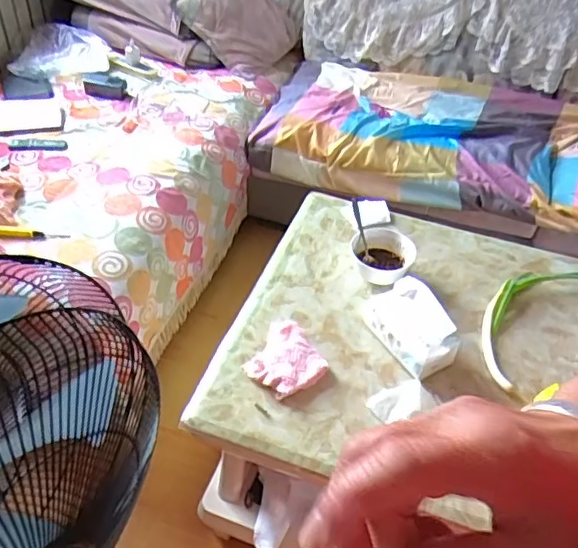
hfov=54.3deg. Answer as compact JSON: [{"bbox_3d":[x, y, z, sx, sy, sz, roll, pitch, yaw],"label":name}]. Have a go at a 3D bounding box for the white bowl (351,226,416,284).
[{"bbox_3d":[0.190,-0.030,1.161,0.132,0.062,0.131,13,45,8],"label":"white bowl"}]

